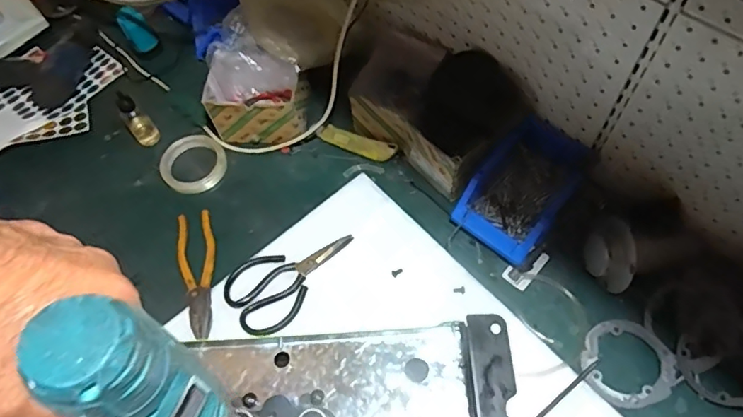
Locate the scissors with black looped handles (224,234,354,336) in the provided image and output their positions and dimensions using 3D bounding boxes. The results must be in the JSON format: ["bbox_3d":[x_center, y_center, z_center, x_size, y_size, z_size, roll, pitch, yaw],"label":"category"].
[{"bbox_3d":[-0.112,0.088,0.734,0.185,0.005,0.105,-41,67,-18],"label":"scissors with black looped handles"}]

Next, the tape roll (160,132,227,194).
[{"bbox_3d":[-0.279,-0.072,0.834,0.101,0.015,0.101,-1,61,2],"label":"tape roll"}]

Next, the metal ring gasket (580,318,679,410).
[{"bbox_3d":[0.316,0.192,0.658,0.102,0.012,0.107,-1,61,2],"label":"metal ring gasket"}]

